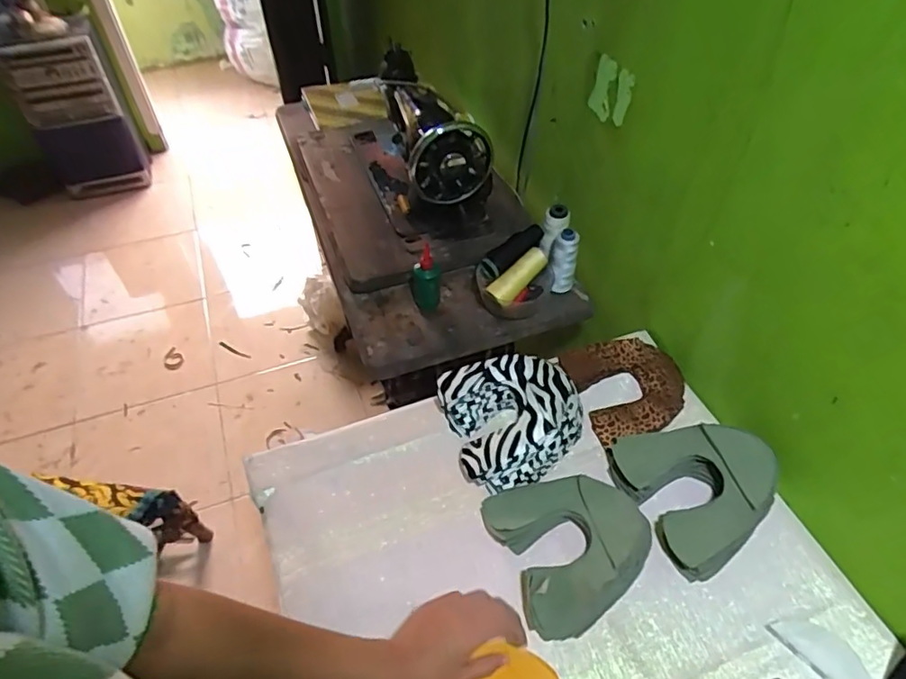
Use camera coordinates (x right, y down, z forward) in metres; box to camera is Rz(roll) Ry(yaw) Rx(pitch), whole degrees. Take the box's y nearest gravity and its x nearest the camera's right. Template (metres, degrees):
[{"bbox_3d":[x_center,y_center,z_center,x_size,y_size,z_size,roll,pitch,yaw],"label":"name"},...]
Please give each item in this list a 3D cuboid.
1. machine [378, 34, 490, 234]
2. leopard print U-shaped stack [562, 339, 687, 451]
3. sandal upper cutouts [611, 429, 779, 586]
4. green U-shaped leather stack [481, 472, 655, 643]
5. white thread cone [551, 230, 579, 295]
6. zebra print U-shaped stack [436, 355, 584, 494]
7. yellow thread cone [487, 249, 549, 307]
[{"bbox_3d":[-0.035,-0.362,1.062,0.152,0.247,0.333,-12,49,-9],"label":"machine"},{"bbox_3d":[0.250,0.062,0.802,0.151,0.033,0.155,-14,50,-11],"label":"leopard print U-shaped stack"},{"bbox_3d":[0.300,0.173,0.689,0.160,0.069,0.180,-19,51,-15],"label":"sandal upper cutouts"},{"bbox_3d":[0.143,0.234,0.655,0.174,0.039,0.168,-17,50,-14],"label":"green U-shaped leather stack"},{"bbox_3d":[0.179,-0.123,0.910,0.042,0.108,0.047,12,50,12],"label":"white thread cone"},{"bbox_3d":[0.083,0.096,0.748,0.175,0.070,0.173,-17,50,-13],"label":"zebra print U-shaped stack"},{"bbox_3d":[0.106,-0.102,0.906,0.112,0.037,0.036,-43,58,-9],"label":"yellow thread cone"}]

